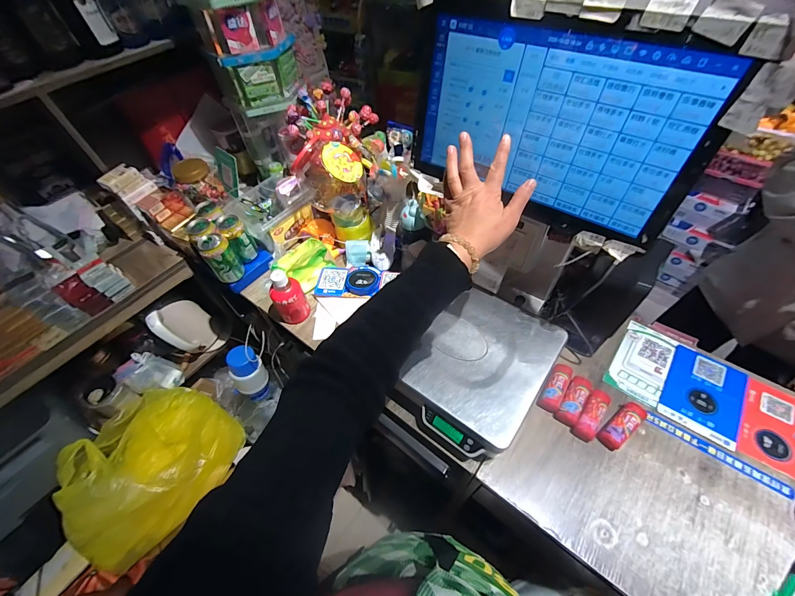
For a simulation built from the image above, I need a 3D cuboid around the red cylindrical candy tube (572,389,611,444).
[{"bbox_3d":[0.351,0.211,0.609,0.035,0.029,0.093,30,61,24],"label":"red cylindrical candy tube"}]

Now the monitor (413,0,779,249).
[{"bbox_3d":[0.185,-0.229,0.443,0.371,0.213,0.056,31,61,25],"label":"monitor"}]

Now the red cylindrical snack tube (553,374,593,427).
[{"bbox_3d":[0.328,0.189,0.627,0.035,0.026,0.099,30,61,24],"label":"red cylindrical snack tube"}]

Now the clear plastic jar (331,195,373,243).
[{"bbox_3d":[-0.118,-0.204,0.871,0.103,0.095,0.098,-2,53,3],"label":"clear plastic jar"}]

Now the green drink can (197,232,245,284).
[{"bbox_3d":[-0.418,-0.094,0.803,0.064,0.114,0.069,-2,53,3],"label":"green drink can"}]

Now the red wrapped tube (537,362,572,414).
[{"bbox_3d":[0.301,0.170,0.641,0.036,0.030,0.096,27,60,23],"label":"red wrapped tube"}]

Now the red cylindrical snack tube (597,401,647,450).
[{"bbox_3d":[0.400,0.223,0.596,0.106,0.030,0.035,-33,57,-19],"label":"red cylindrical snack tube"}]

